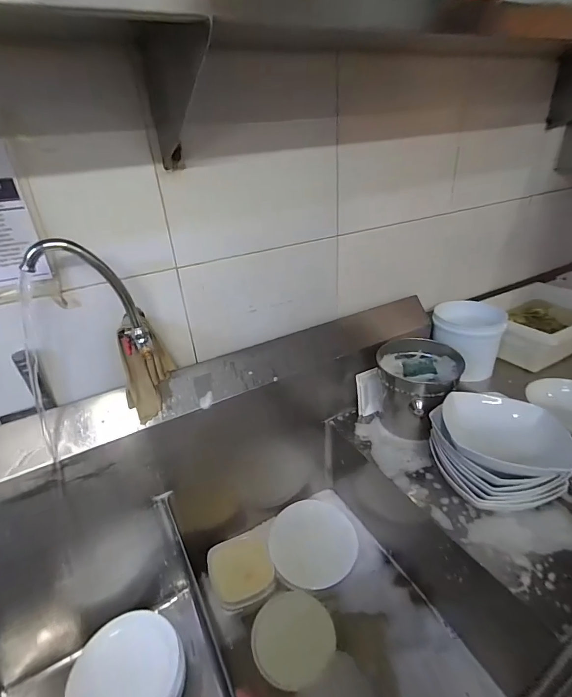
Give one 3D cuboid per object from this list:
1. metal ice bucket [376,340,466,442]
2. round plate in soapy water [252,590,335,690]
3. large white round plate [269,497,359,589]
[{"bbox_3d":[0.329,0.109,0.950,0.192,0.204,0.208,-3,29,2],"label":"metal ice bucket"},{"bbox_3d":[0.017,0.630,0.806,0.171,0.026,0.163,-3,29,2],"label":"round plate in soapy water"},{"bbox_3d":[0.070,0.503,0.955,0.216,0.015,0.201,-3,51,4],"label":"large white round plate"}]

